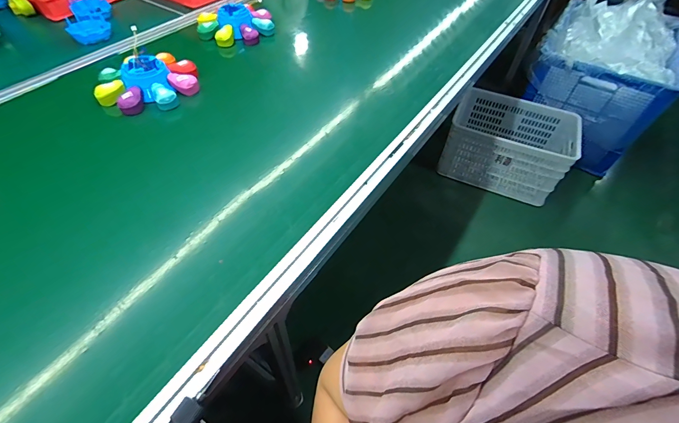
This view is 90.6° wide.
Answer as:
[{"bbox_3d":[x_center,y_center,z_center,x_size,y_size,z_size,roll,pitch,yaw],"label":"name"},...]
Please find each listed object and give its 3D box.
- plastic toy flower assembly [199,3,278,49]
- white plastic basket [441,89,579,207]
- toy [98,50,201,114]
[{"bbox_3d":[-0.311,-0.561,1.009,0.217,0.060,0.161,-12,54,-9],"label":"plastic toy flower assembly"},{"bbox_3d":[0.807,-0.299,1.625,0.557,0.322,0.347,21,56,14],"label":"white plastic basket"},{"bbox_3d":[-0.450,-0.309,0.796,0.230,0.053,0.179,-33,60,-23],"label":"toy"}]

